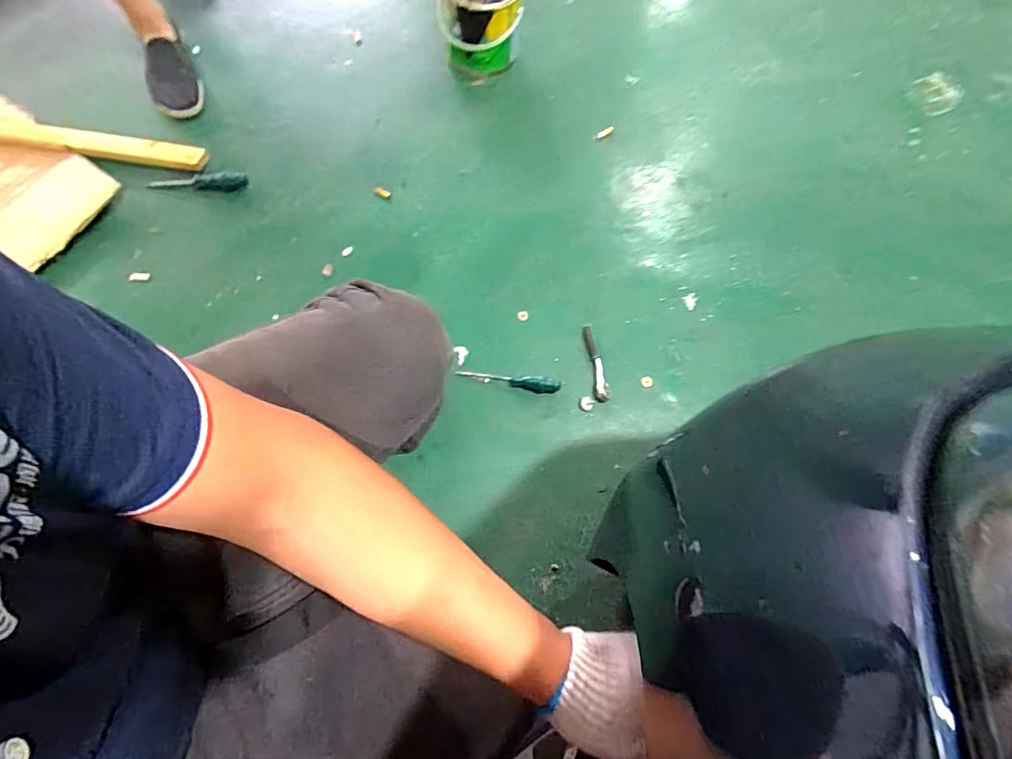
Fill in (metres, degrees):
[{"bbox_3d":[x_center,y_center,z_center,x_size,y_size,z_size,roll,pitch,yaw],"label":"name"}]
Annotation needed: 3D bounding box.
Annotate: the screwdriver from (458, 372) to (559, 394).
[{"bbox_3d":[0.005,0.003,0.869,0.182,0.020,0.027,8,72,-1],"label":"screwdriver"}]

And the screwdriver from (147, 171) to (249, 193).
[{"bbox_3d":[-0.598,-0.379,0.945,0.181,0.024,0.030,-3,72,-5],"label":"screwdriver"}]

